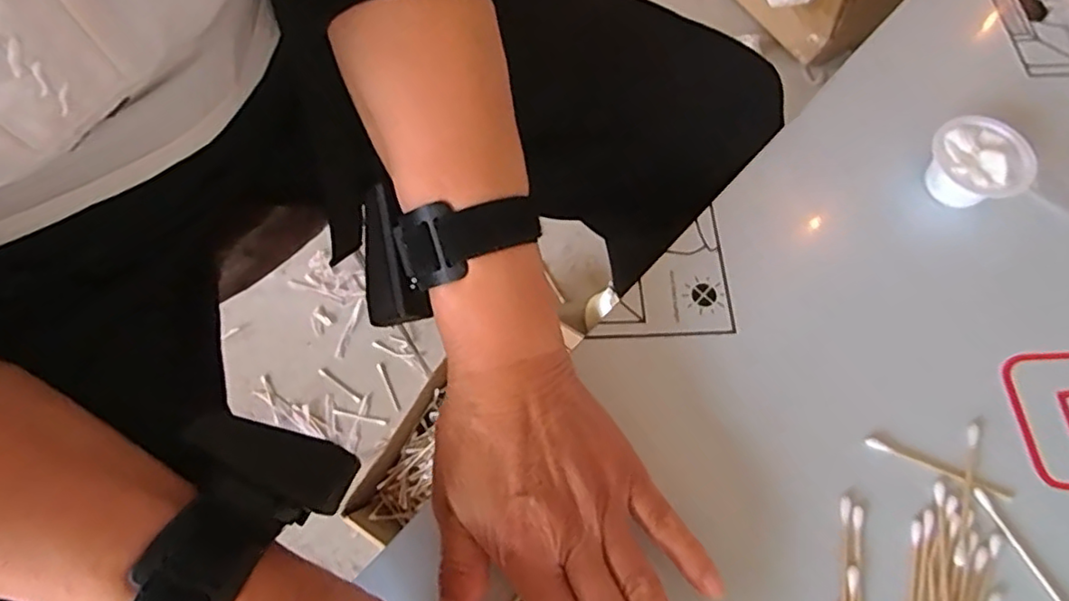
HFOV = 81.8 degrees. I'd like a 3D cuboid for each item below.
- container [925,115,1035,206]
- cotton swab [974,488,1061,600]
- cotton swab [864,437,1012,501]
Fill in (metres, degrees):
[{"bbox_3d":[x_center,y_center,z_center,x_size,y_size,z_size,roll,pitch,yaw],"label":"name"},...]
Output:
[{"bbox_3d":[0.259,-0.078,0.365,0.045,0.035,0.053,-34,69,-12],"label":"container"},{"bbox_3d":[0.232,0.122,0.288,0.005,0.004,0.071,-25,68,-8],"label":"cotton swab"},{"bbox_3d":[0.200,0.084,0.305,0.069,0.004,0.006,23,69,12],"label":"cotton swab"}]

